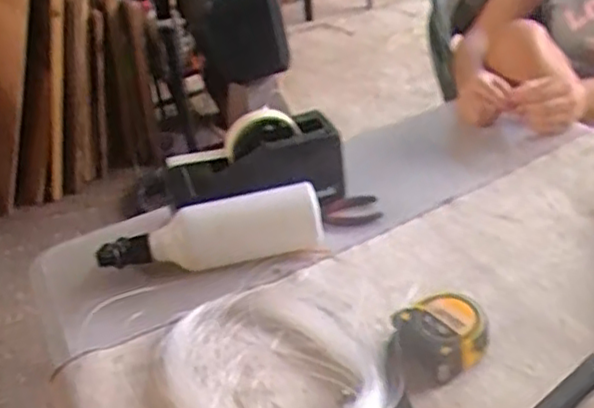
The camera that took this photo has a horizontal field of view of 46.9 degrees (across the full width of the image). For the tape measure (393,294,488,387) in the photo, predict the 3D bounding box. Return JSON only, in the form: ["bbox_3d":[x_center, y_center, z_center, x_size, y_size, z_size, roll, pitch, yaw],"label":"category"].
[{"bbox_3d":[0.122,0.111,0.571,0.071,0.041,0.064,-16,33,-12],"label":"tape measure"}]

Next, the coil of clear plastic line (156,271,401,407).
[{"bbox_3d":[-0.019,0.124,0.584,0.190,0.027,0.229,-16,31,-10],"label":"coil of clear plastic line"}]

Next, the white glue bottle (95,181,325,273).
[{"bbox_3d":[-0.092,0.027,0.722,0.235,0.052,0.050,-9,36,-6],"label":"white glue bottle"}]

